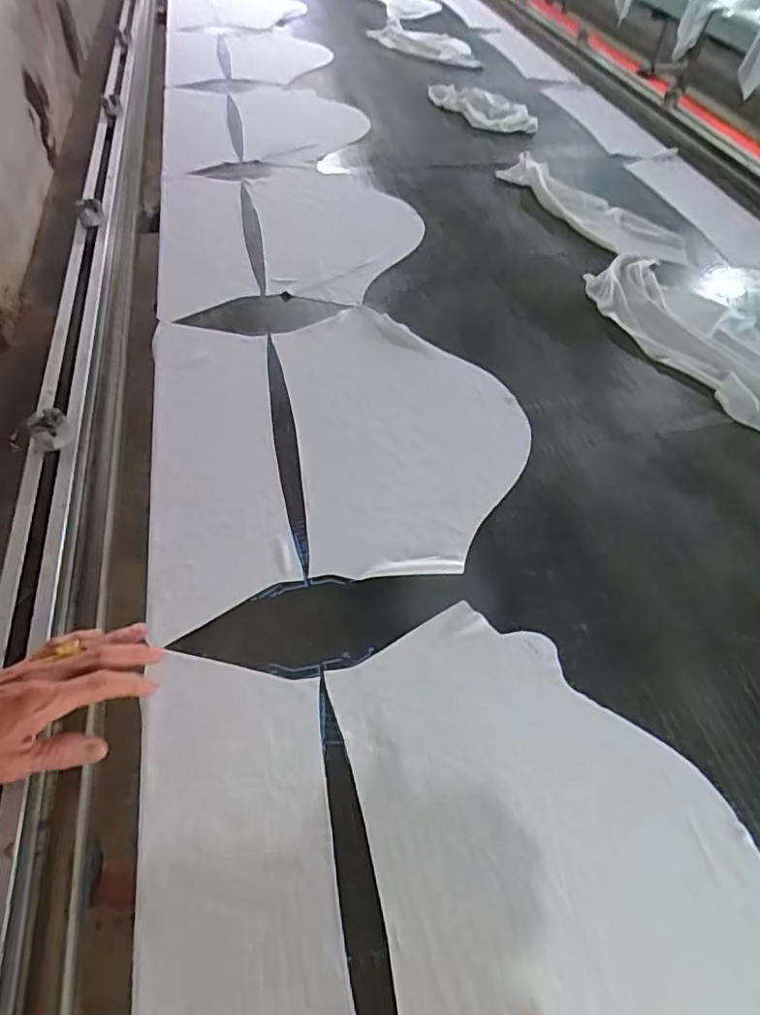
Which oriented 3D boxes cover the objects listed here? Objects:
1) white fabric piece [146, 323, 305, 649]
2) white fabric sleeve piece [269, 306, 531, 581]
[{"bbox_3d":[-0.192,-0.070,0.682,0.143,0.012,0.465,-8,52,-10],"label":"white fabric piece"},{"bbox_3d":[0.031,-0.111,0.724,0.280,0.008,0.436,-8,52,-10],"label":"white fabric sleeve piece"}]

